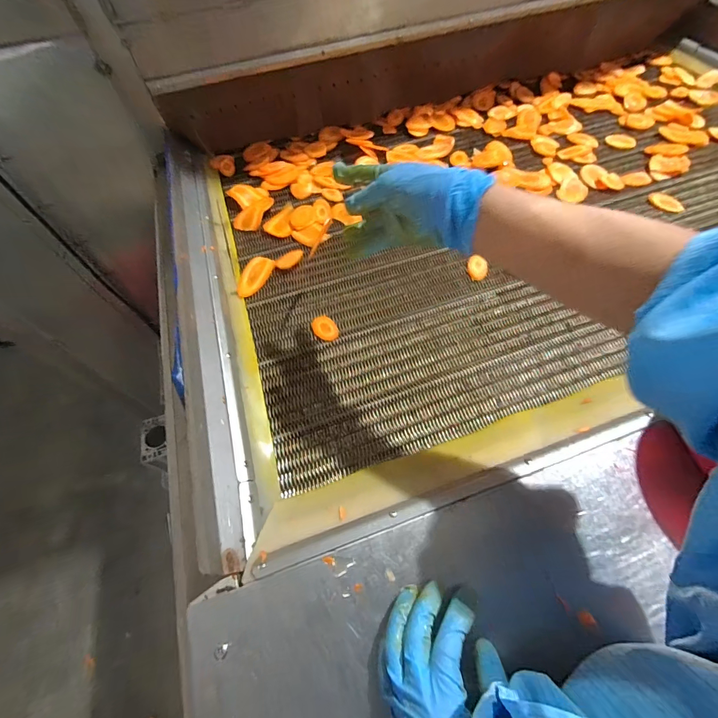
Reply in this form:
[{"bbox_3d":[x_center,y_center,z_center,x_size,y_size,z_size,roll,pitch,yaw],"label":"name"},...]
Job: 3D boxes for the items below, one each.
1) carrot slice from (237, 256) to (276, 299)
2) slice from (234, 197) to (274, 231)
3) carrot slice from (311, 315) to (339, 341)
[{"bbox_3d":[-0.175,-0.138,0.594,0.046,0.006,0.088,10,61,8],"label":"carrot slice"},{"bbox_3d":[-0.196,-0.275,0.668,0.041,0.014,0.087,37,80,21],"label":"slice"},{"bbox_3d":[-0.052,-0.047,0.541,0.034,0.004,0.048,-30,64,-14],"label":"carrot slice"}]

